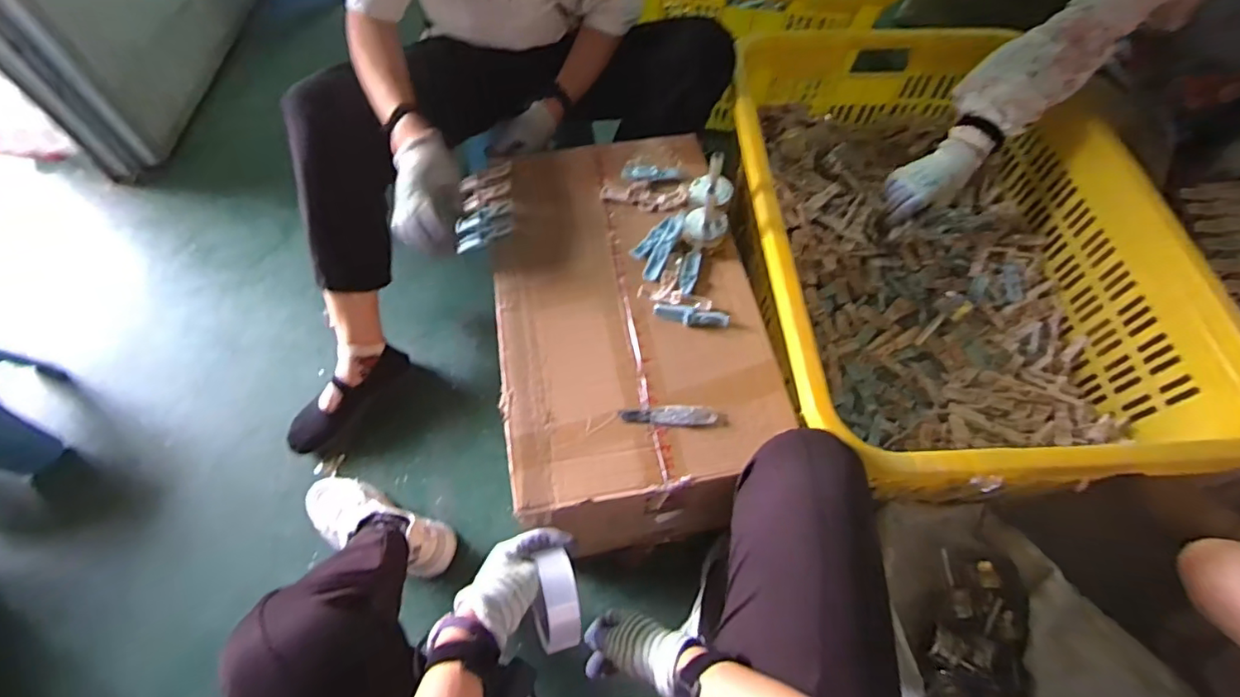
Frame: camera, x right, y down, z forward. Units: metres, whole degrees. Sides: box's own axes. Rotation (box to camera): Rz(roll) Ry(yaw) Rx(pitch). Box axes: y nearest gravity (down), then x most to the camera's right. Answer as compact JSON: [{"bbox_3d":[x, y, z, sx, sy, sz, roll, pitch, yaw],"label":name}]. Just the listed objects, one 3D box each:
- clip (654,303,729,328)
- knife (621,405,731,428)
[{"bbox_3d":[0.096,-0.043,0.763,0.101,0.011,0.024,9,62,3],"label":"clip"},{"bbox_3d":[0.067,0.086,0.703,0.131,0.015,0.024,5,62,1],"label":"knife"}]

